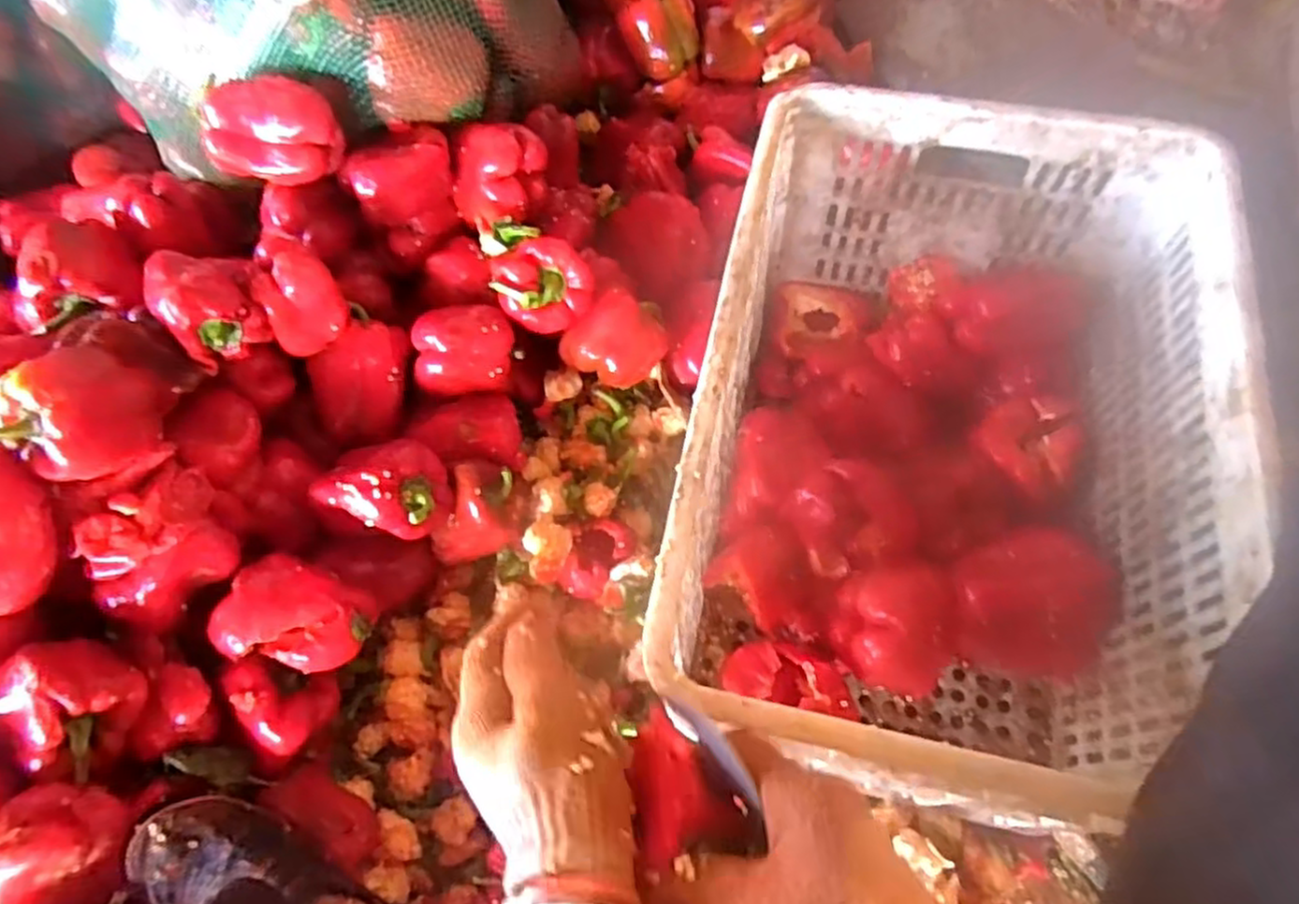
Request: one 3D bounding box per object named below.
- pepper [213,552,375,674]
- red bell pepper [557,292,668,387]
[{"bbox_3d":[-0.283,0.137,0.609,0.107,0.065,0.085,19,70,11],"label":"pepper"},{"bbox_3d":[-0.029,-0.106,0.759,0.103,0.075,0.079,-38,71,-12],"label":"red bell pepper"}]

